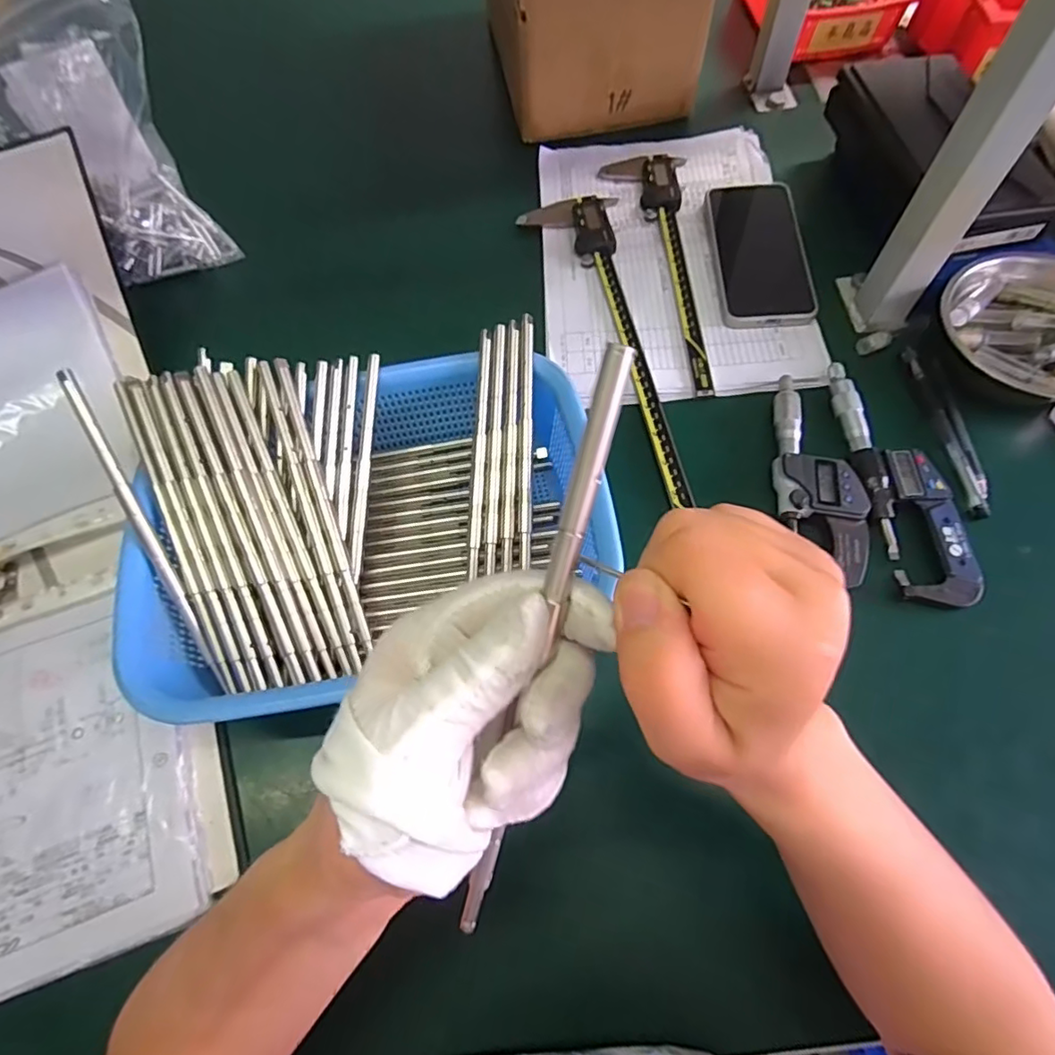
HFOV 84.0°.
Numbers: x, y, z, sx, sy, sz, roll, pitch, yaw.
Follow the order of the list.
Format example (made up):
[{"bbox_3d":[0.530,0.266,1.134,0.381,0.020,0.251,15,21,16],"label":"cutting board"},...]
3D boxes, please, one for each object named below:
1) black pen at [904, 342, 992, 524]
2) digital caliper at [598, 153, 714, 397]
[{"bbox_3d":[0.308,-0.075,0.425,0.019,0.008,0.143,-5,65,1],"label":"black pen"},{"bbox_3d":[0.109,-0.232,0.509,0.077,0.009,0.274,0,66,3],"label":"digital caliper"}]

